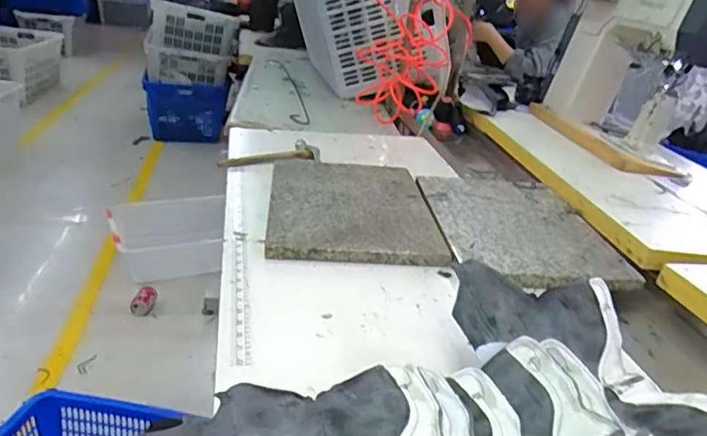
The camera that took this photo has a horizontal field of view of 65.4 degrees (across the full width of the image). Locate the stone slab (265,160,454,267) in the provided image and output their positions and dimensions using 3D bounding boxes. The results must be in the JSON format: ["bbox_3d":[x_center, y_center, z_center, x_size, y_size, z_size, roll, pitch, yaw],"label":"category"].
[{"bbox_3d":[-0.008,-0.023,1.040,0.298,0.036,0.402,4,25,-9],"label":"stone slab"}]

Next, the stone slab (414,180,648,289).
[{"bbox_3d":[0.297,0.013,1.008,0.289,0.023,0.394,3,25,-10],"label":"stone slab"}]

